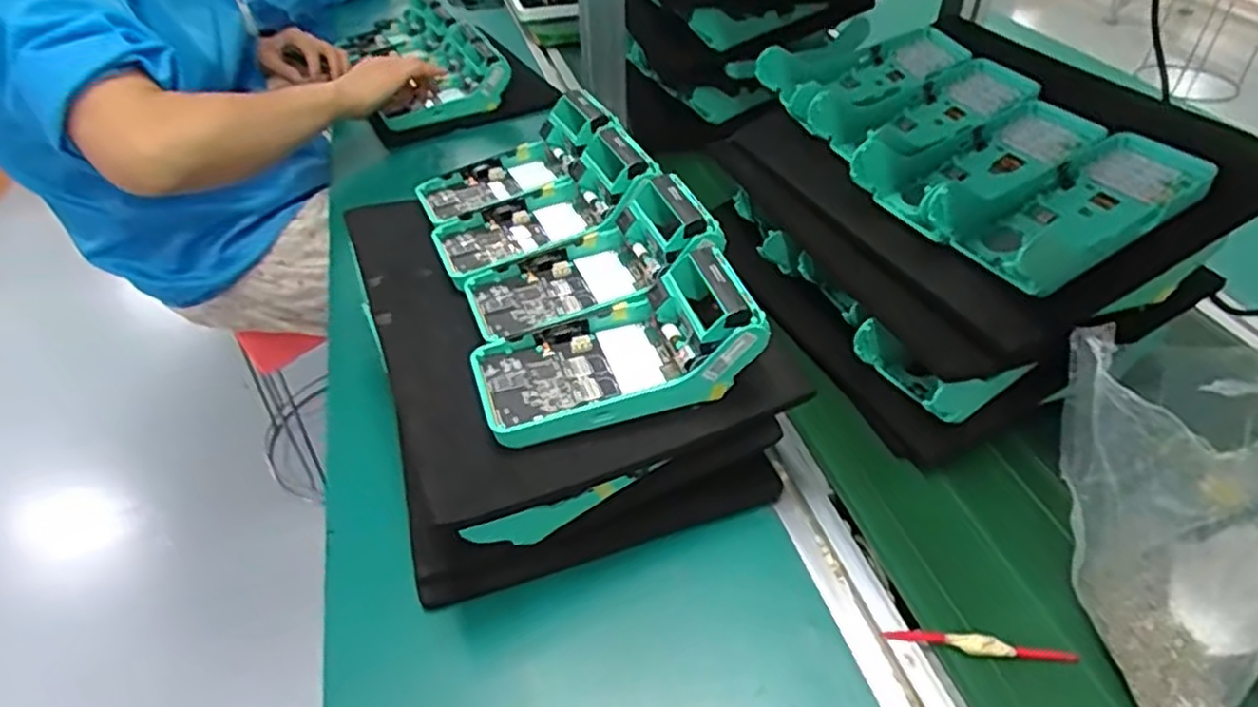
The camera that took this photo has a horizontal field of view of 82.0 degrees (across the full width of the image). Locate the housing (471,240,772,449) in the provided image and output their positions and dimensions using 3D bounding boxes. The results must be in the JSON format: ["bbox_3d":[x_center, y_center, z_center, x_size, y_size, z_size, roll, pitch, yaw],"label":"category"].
[{"bbox_3d":[-0.010,-0.008,0.441,0.162,0.057,0.082,-15,45,-15],"label":"housing"}]

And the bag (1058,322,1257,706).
[{"bbox_3d":[0.320,0.077,0.376,0.120,0.201,0.163,-14,45,-14],"label":"bag"}]

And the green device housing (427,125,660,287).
[{"bbox_3d":[-0.067,-0.119,0.554,0.166,0.057,0.090,-17,45,-17],"label":"green device housing"}]

